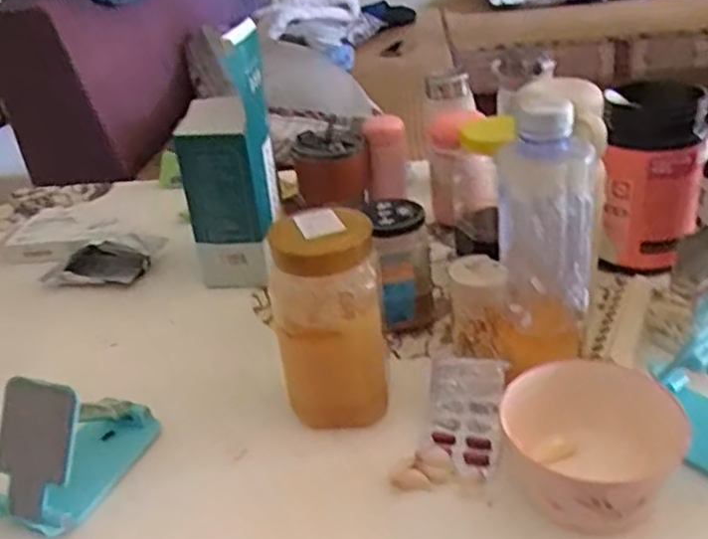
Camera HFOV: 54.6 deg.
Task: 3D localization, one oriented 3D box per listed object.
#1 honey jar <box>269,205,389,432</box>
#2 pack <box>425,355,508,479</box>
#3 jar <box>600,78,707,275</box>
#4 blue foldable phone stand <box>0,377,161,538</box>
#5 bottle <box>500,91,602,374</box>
[{"bbox_3d":[-0.018,0.037,0.511,0.076,0.151,0.069,-8,29,-2],"label":"honey jar"},{"bbox_3d":[0.082,0.108,0.507,0.057,0.016,0.093,2,53,15],"label":"pack"},{"bbox_3d":[0.287,-0.096,0.664,0.085,0.167,0.095,4,31,19],"label":"jar"},{"bbox_3d":[-0.204,0.117,0.487,0.061,0.093,0.118,4,31,20],"label":"blue foldable phone stand"},{"bbox_3d":[0.134,-0.016,0.474,0.062,0.208,0.054,2,30,15],"label":"bottle"}]

